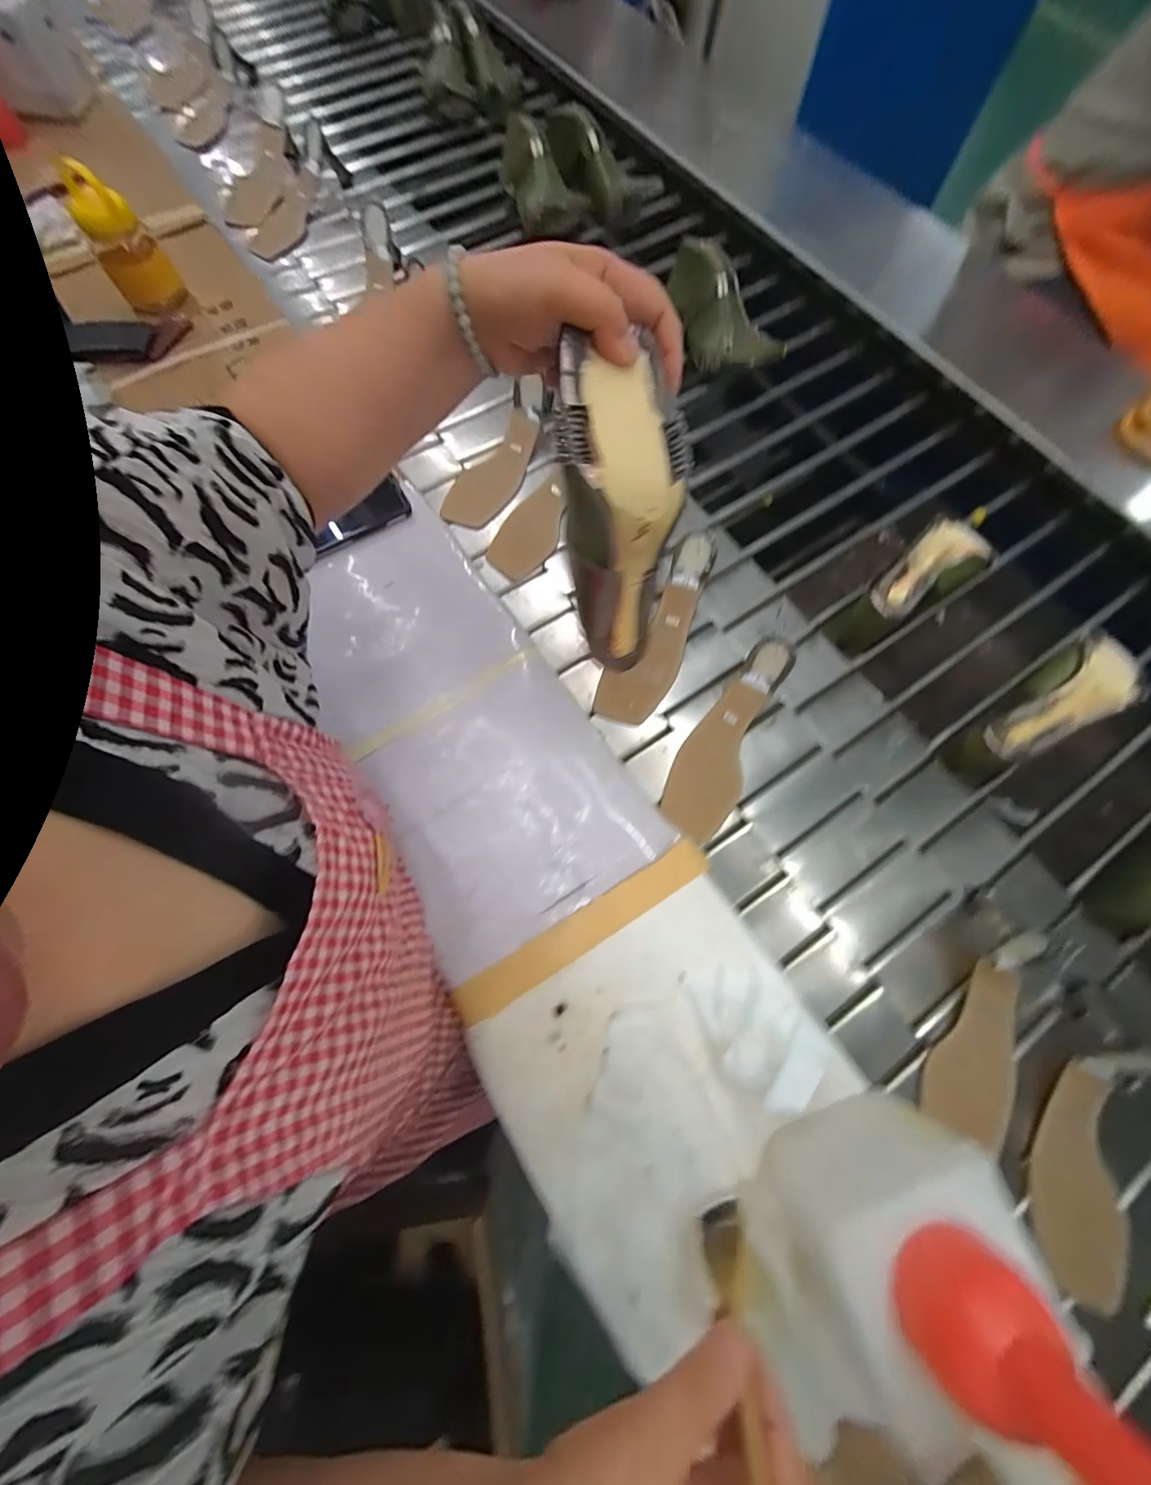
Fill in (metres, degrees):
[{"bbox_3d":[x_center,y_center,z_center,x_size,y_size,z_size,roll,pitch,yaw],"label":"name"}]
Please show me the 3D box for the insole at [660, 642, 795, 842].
[{"bbox_3d":[0.161,-0.004,0.520,0.070,0.046,0.214,27,86,7],"label":"insole"}]

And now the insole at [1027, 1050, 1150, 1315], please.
[{"bbox_3d":[0.437,0.354,0.401,0.081,0.059,0.202,12,69,1],"label":"insole"}]

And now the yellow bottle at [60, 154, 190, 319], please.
[{"bbox_3d":[-0.574,-0.631,0.620,0.077,0.118,0.073,-34,75,-15],"label":"yellow bottle"}]

